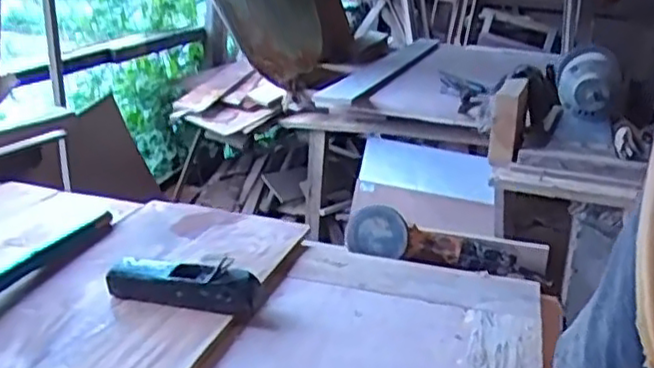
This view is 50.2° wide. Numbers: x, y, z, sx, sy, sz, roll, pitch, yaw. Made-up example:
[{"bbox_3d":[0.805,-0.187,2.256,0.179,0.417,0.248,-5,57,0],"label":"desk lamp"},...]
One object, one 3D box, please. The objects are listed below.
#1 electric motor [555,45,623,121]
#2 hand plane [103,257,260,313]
[{"bbox_3d":[0.566,-0.221,1.506,0.133,0.138,0.172,11,18,18],"label":"electric motor"},{"bbox_3d":[-0.194,0.135,0.938,0.203,0.046,0.071,7,17,7],"label":"hand plane"}]

